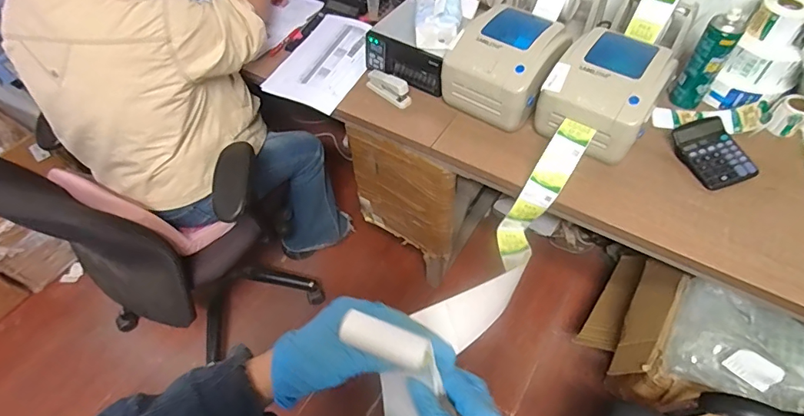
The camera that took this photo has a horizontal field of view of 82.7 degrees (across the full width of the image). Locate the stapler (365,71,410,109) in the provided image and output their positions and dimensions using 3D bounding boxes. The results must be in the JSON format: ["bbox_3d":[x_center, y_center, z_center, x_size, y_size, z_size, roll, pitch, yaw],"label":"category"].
[{"bbox_3d":[-0.035,-0.293,1.103,0.043,0.056,0.134,-40,62,-22],"label":"stapler"}]

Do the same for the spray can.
[{"bbox_3d":[0.644,-0.309,0.966,0.064,0.210,0.057,32,62,23],"label":"spray can"}]

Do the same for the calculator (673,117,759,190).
[{"bbox_3d":[0.634,-0.113,0.940,0.122,0.040,0.152,-17,56,-8],"label":"calculator"}]

